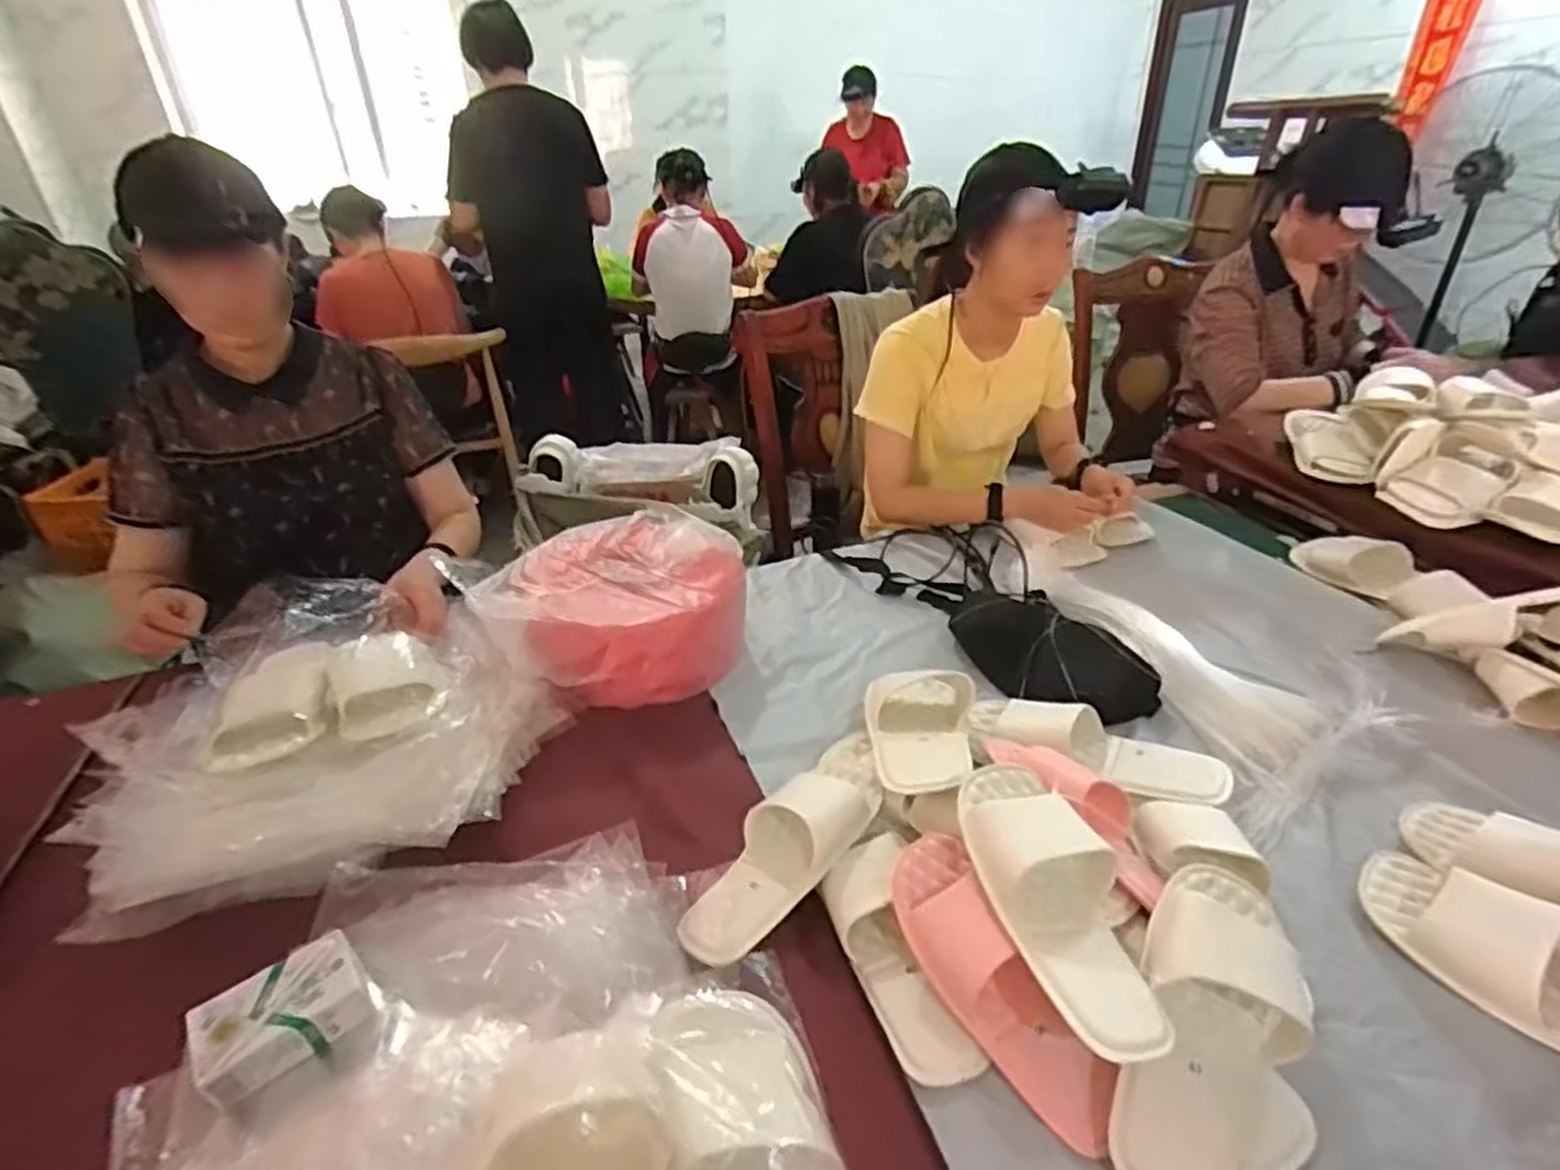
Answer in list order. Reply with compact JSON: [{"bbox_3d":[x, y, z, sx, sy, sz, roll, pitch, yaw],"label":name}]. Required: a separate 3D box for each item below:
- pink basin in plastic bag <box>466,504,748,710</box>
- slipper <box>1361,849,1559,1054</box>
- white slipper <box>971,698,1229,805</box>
[{"bbox_3d":[-0.217,0.034,1.005,0.313,0.141,0.271,-23,37,-31],"label":"pink basin in plastic bag"},{"bbox_3d":[0.584,0.293,0.588,0.103,0.058,0.237,-21,36,-29],"label":"slipper"},{"bbox_3d":[0.329,0.164,0.800,0.255,0.060,0.109,12,33,21],"label":"white slipper"}]

